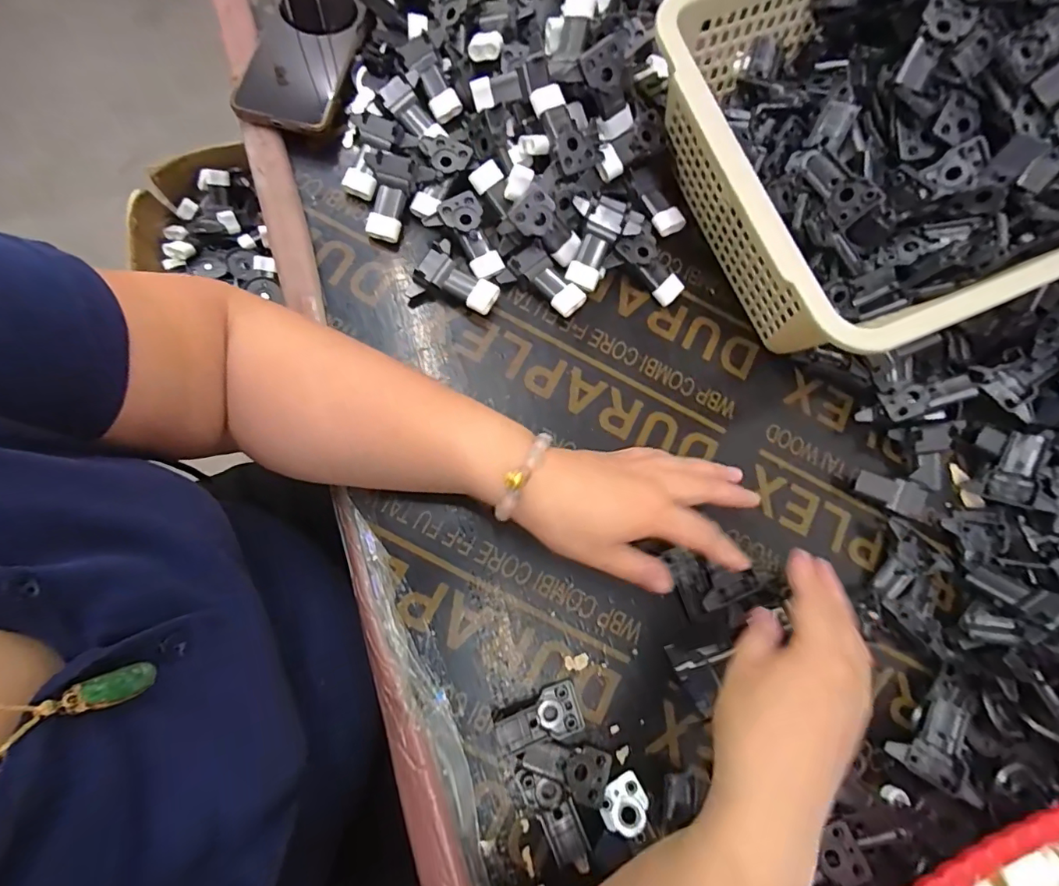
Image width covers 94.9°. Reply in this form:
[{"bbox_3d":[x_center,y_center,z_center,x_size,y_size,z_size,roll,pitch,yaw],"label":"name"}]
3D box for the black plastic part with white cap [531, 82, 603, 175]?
[{"bbox_3d":[0.028,-0.249,0.388,0.038,0.016,0.065,-34,100,-6],"label":"black plastic part with white cap"}]

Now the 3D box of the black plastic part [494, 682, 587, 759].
[{"bbox_3d":[0.007,0.194,0.339,0.060,0.016,0.034,-16,80,-22],"label":"black plastic part"}]

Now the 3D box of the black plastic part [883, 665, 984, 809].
[{"bbox_3d":[0.310,0.209,0.362,0.050,0.021,0.088,39,66,6],"label":"black plastic part"}]

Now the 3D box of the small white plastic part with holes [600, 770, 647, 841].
[{"bbox_3d":[0.065,0.248,0.331,0.032,0.011,0.032,-23,55,-7],"label":"small white plastic part with holes"}]

